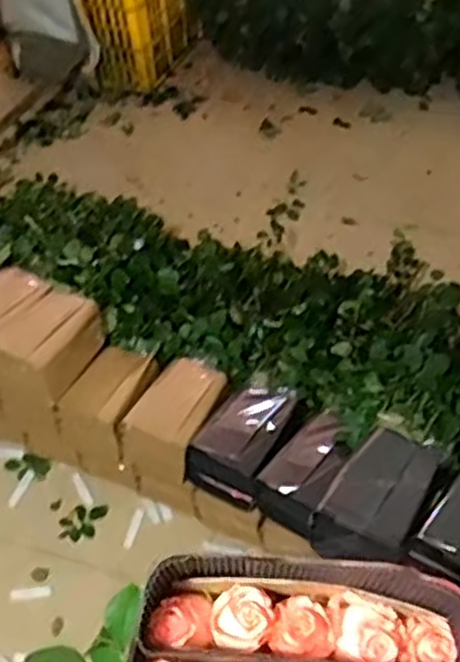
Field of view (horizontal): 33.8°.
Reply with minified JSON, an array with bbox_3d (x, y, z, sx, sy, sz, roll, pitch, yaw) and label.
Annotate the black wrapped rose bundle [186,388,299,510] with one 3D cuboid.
[{"bbox_3d":[0.037,0.201,1.534,0.160,0.136,0.256,16,54,20],"label":"black wrapped rose bundle"}]

